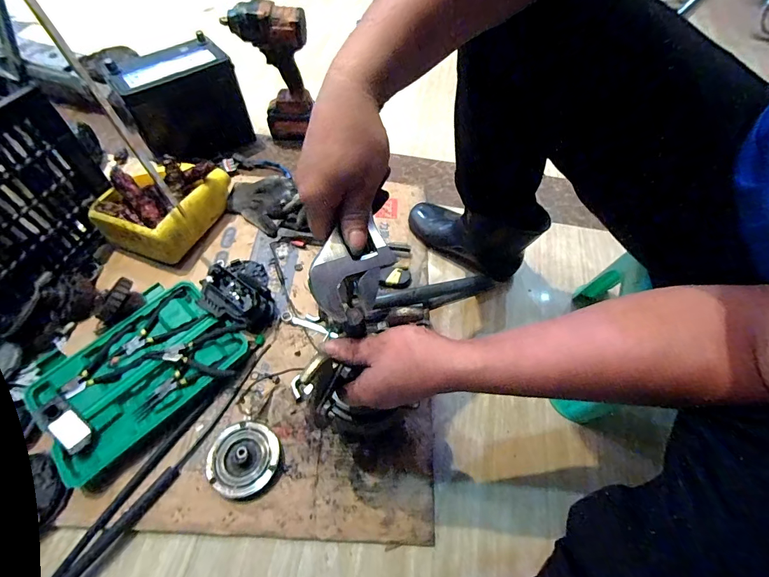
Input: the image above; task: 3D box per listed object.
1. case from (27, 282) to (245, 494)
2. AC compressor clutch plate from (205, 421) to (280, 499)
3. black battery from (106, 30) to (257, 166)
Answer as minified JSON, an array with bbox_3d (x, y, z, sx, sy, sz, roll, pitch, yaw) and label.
[{"bbox_3d":[-0.392,0.127,0.602,0.297,0.038,0.229,-37,66,-21],"label":"case"},{"bbox_3d":[-0.203,0.246,0.541,0.097,0.021,0.099,1,59,-1],"label":"AC compressor clutch plate"},{"bbox_3d":[-0.449,-0.416,0.861,0.236,0.205,0.125,-28,63,-17],"label":"black battery"}]

